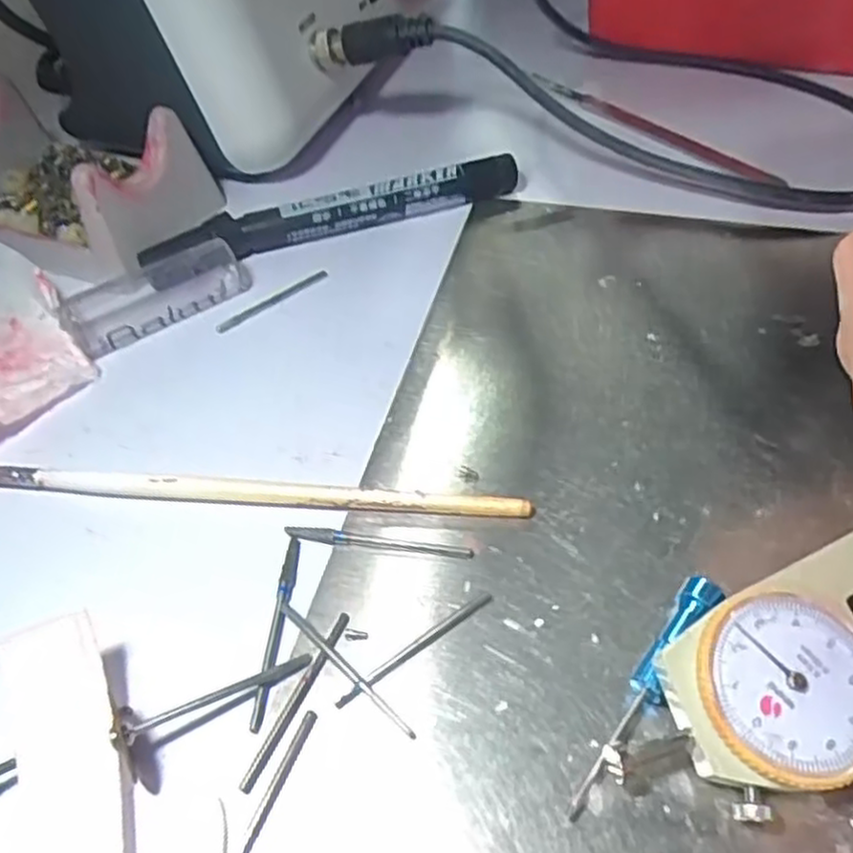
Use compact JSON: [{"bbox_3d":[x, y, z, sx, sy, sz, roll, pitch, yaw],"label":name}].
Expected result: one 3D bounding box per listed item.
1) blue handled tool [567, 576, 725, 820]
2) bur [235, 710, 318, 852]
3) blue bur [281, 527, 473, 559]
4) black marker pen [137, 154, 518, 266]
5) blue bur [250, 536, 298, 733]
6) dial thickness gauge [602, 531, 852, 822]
[{"bbox_3d":[0.047,0.057,0.163,0.008,0.010,0.059,28,57,25],"label":"blue handled tool"},{"bbox_3d":[-0.034,0.079,0.156,0.004,0.004,0.044,16,52,16],"label":"bur"},{"bbox_3d":[-0.013,0.029,0.196,0.049,0.004,0.004,6,50,8],"label":"blue bur"},{"bbox_3d":[-0.033,-0.080,0.285,0.142,0.015,0.010,-16,50,-10],"label":"black marker pen"},{"bbox_3d":[-0.036,0.048,0.182,0.004,0.004,0.048,2,49,5],"label":"blue bur"},{"bbox_3d":[0.077,0.053,0.158,0.083,0.019,0.037,-23,52,-15],"label":"dial thickness gauge"}]

